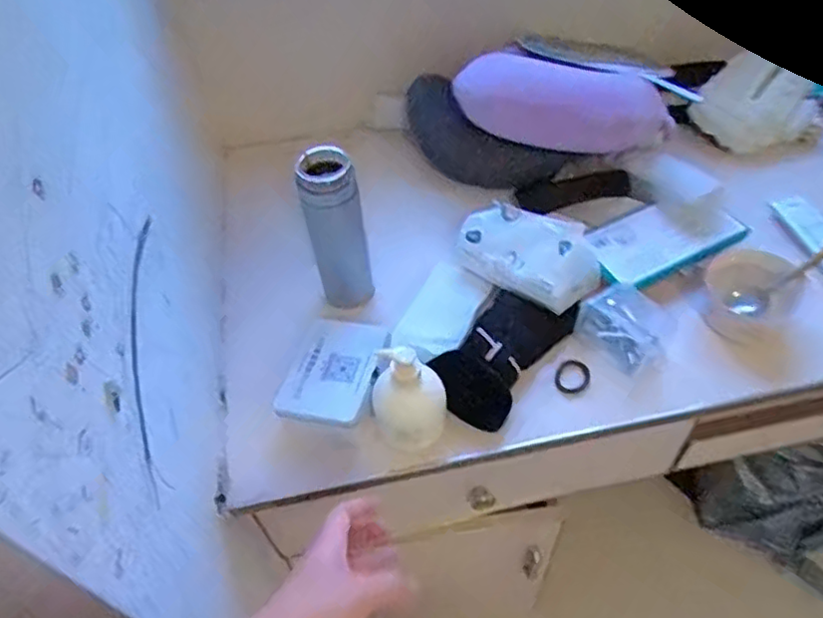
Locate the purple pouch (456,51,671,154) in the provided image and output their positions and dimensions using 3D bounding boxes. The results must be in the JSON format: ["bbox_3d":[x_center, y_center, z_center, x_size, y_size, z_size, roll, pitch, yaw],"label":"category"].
[{"bbox_3d":[0.209,-0.281,0.881,0.280,0.110,0.062,6,51,9],"label":"purple pouch"}]

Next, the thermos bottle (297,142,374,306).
[{"bbox_3d":[-0.086,-0.087,0.738,0.065,0.197,0.055,-14,50,-8],"label":"thermos bottle"}]

